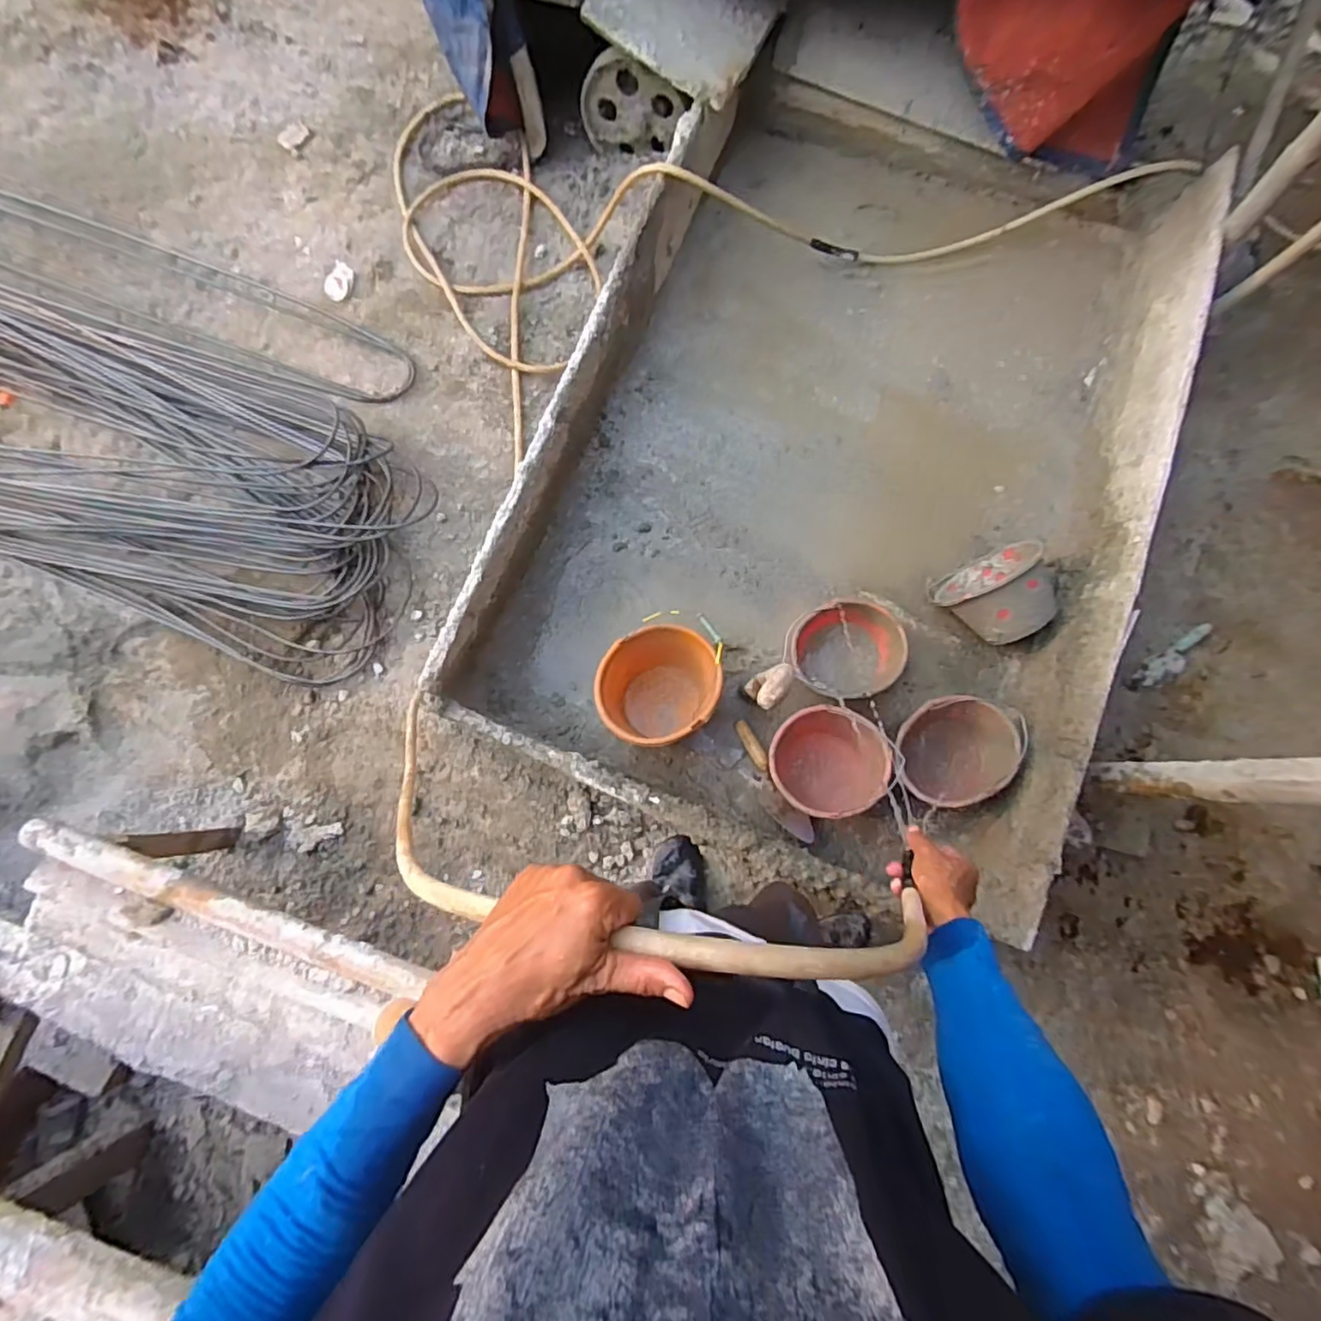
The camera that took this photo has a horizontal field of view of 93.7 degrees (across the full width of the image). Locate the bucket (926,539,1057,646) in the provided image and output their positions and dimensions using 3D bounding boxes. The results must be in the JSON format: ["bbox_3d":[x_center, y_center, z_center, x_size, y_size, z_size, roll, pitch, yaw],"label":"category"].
[{"bbox_3d":[0.789,-0.160,1.425,0.226,0.231,0.214,-39,78,-9],"label":"bucket"}]

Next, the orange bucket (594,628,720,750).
[{"bbox_3d":[-0.008,0.070,1.395,0.257,0.204,0.242,0,78,2],"label":"orange bucket"}]

